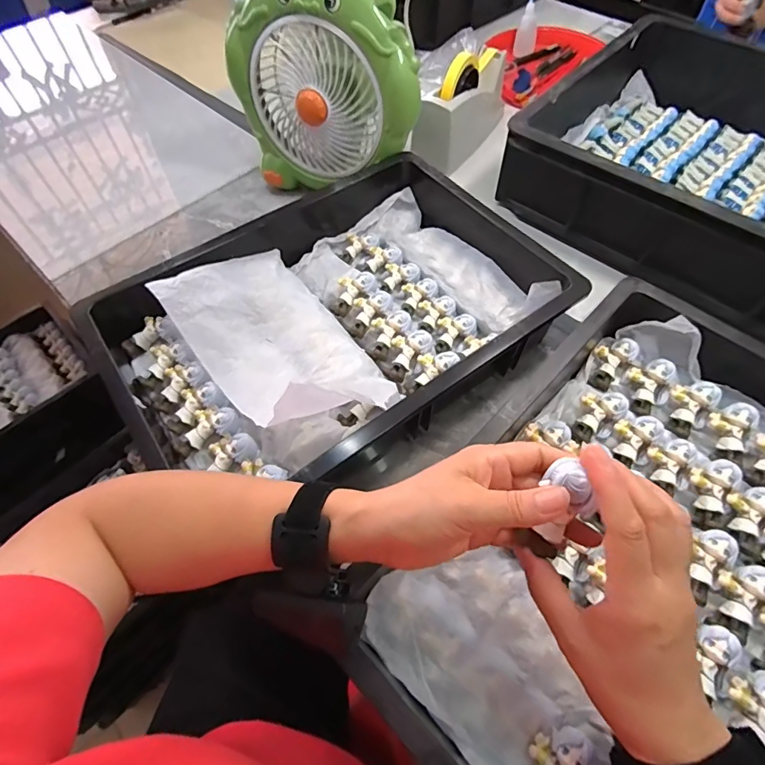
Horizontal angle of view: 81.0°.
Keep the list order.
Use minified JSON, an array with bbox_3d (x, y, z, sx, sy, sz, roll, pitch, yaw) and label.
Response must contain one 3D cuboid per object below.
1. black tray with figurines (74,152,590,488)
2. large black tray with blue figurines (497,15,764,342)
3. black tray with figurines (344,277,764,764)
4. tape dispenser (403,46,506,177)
[{"bbox_3d":[-0.052,-0.090,0.501,0.461,0.092,0.343,-34,63,-17],"label":"black tray with figurines"},{"bbox_3d":[0.511,-0.263,0.589,0.587,0.119,0.410,37,66,21],"label":"large black tray with blue figurines"},{"bbox_3d":[0.216,0.133,0.360,0.314,0.071,0.457,39,67,22],"label":"black tray with figurines"},{"bbox_3d":[0.128,-0.446,0.713,0.075,0.120,0.206,27,63,17],"label":"tape dispenser"}]

